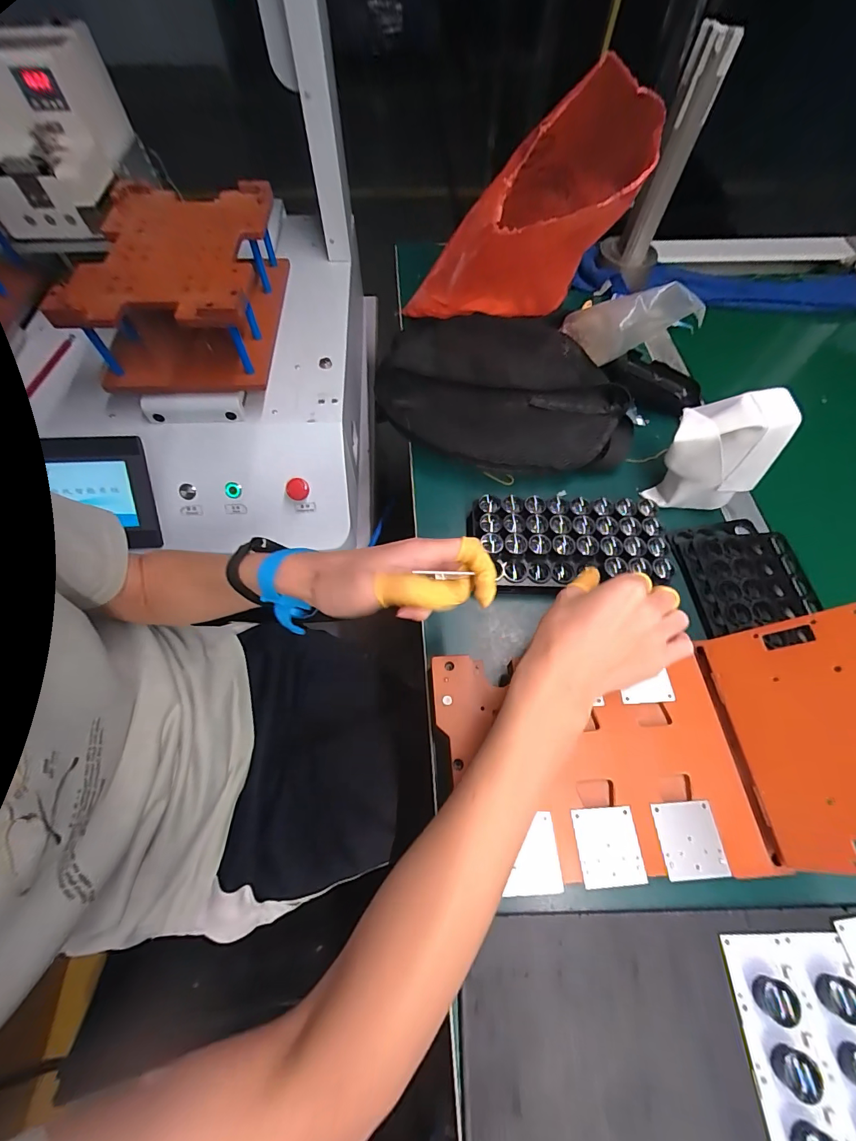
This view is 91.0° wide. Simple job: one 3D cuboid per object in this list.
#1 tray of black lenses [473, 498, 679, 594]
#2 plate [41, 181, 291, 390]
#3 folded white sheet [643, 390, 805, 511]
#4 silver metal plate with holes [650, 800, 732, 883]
[{"bbox_3d":[0.142,-0.028,0.428,0.192,0.027,0.098,0,63,-1],"label":"tray of black lenses"},{"bbox_3d":[-0.297,-0.351,0.523,0.190,0.109,0.253,-1,63,-2],"label":"plate"},{"bbox_3d":[0.294,-0.120,0.428,0.100,0.111,0.068,16,64,7],"label":"folded white sheet"},{"bbox_3d":[0.189,0.194,0.303,0.044,0.004,0.047,-2,63,-2],"label":"silver metal plate with holes"}]

